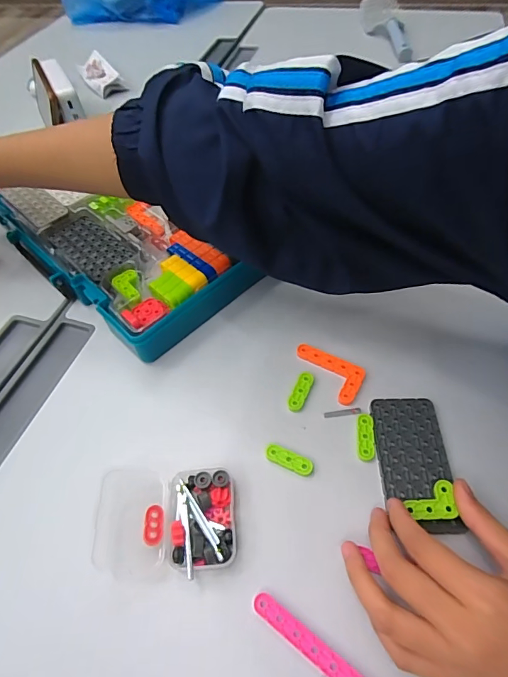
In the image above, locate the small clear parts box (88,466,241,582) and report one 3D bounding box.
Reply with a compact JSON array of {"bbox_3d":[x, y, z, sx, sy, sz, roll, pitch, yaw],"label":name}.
[{"bbox_3d":[-0.059,0.120,0.289,0.087,0.031,0.070,-3,54,3],"label":"small clear parts box"}]

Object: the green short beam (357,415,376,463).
[{"bbox_3d":[0.088,0.076,0.327,0.013,0.004,0.038,3,54,7],"label":"green short beam"}]

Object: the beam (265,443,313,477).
[{"bbox_3d":[0.026,0.093,0.320,0.038,0.005,0.014,18,57,17],"label":"beam"}]

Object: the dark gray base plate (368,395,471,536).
[{"bbox_3d":[0.119,0.090,0.313,0.050,0.008,0.100,-1,52,3],"label":"dark gray base plate"}]

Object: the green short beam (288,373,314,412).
[{"bbox_3d":[0.040,0.045,0.355,0.013,0.005,0.038,17,57,16],"label":"green short beam"}]

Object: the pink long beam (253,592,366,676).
[{"bbox_3d":[0.036,0.185,0.250,0.085,0.005,0.013,30,61,23],"label":"pink long beam"}]

